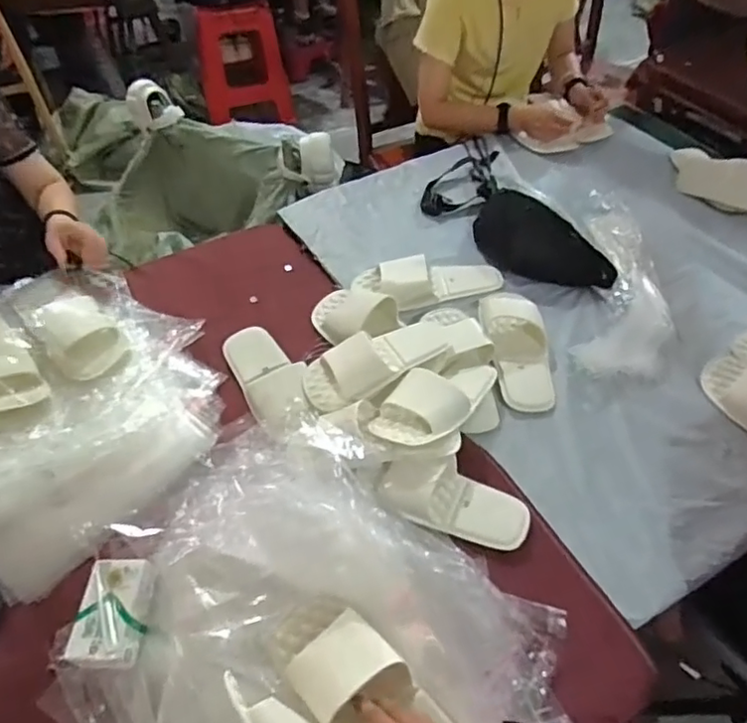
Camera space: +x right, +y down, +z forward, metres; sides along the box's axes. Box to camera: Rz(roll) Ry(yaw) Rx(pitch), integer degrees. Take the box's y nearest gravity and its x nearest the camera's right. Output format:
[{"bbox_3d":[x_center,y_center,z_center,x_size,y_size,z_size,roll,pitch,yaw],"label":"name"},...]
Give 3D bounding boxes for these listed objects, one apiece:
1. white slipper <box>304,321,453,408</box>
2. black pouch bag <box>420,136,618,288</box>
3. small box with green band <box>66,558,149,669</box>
[{"bbox_3d":[0.014,-0.007,0.874,0.244,0.077,0.107,-22,53,-17],"label":"white slipper"},{"bbox_3d":[0.246,-0.298,1.153,0.221,0.081,0.499,-19,52,-15],"label":"black pouch bag"},{"bbox_3d":[-0.297,0.288,0.673,0.071,0.039,0.111,-1,49,0],"label":"small box with green band"}]

